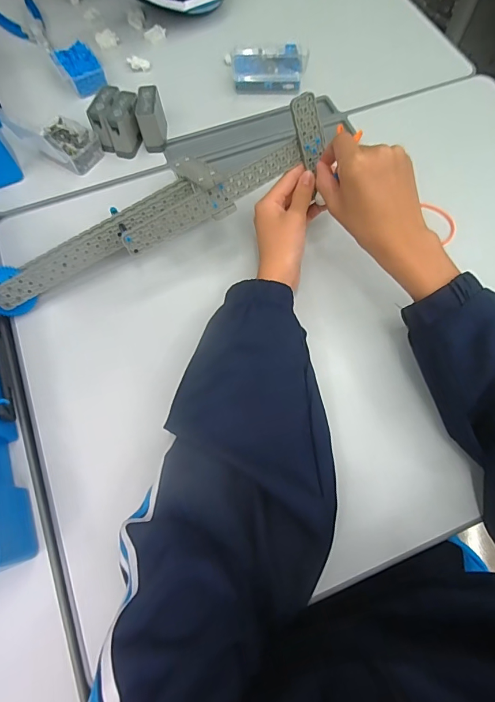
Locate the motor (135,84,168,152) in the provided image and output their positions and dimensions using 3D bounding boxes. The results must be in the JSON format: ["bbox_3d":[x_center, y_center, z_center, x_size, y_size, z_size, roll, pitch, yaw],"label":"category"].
[{"bbox_3d":[-0.119,-0.289,0.498,0.028,0.054,0.050,-5,68,-2],"label":"motor"}]

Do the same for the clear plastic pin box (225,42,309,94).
[{"bbox_3d":[0.025,-0.391,0.548,0.106,0.032,0.066,0,68,0],"label":"clear plastic pin box"}]

